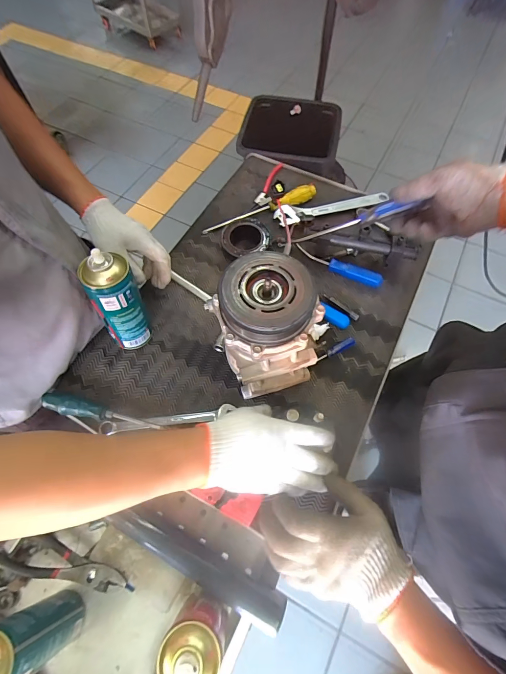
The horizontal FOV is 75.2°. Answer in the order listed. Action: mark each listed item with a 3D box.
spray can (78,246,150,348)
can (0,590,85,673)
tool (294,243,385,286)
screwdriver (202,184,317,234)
[{"bbox_3d":[-0.191,-0.050,0.473,0.064,0.165,0.063,-24,66,-12],"label":"spray can"},{"bbox_3d":[-0.263,0.351,0.385,0.061,0.170,0.065,-29,69,-16],"label":"can"},{"bbox_3d":[0.162,-0.135,0.628,0.172,0.024,0.025,24,66,11],"label":"tool"},{"bbox_3d":[0.016,-0.269,0.686,0.254,0.026,0.028,-25,66,-12],"label":"screwdriver"}]

